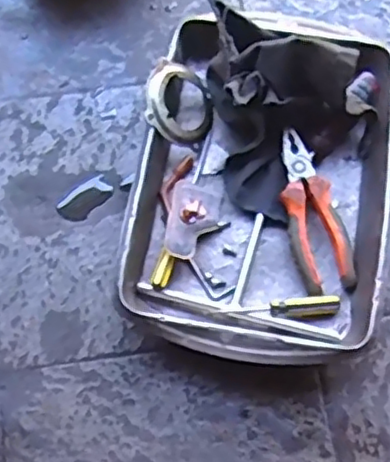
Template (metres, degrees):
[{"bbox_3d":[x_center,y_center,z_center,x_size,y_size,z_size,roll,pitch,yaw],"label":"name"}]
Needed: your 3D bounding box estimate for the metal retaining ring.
[{"bbox_3d":[-0.017,-0.136,0.677,0.080,0.019,0.091,12,71,-42],"label":"metal retaining ring"}]

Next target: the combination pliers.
[{"bbox_3d":[0.116,-0.021,0.645,0.055,0.026,0.164,-12,70,-4],"label":"combination pliers"}]

